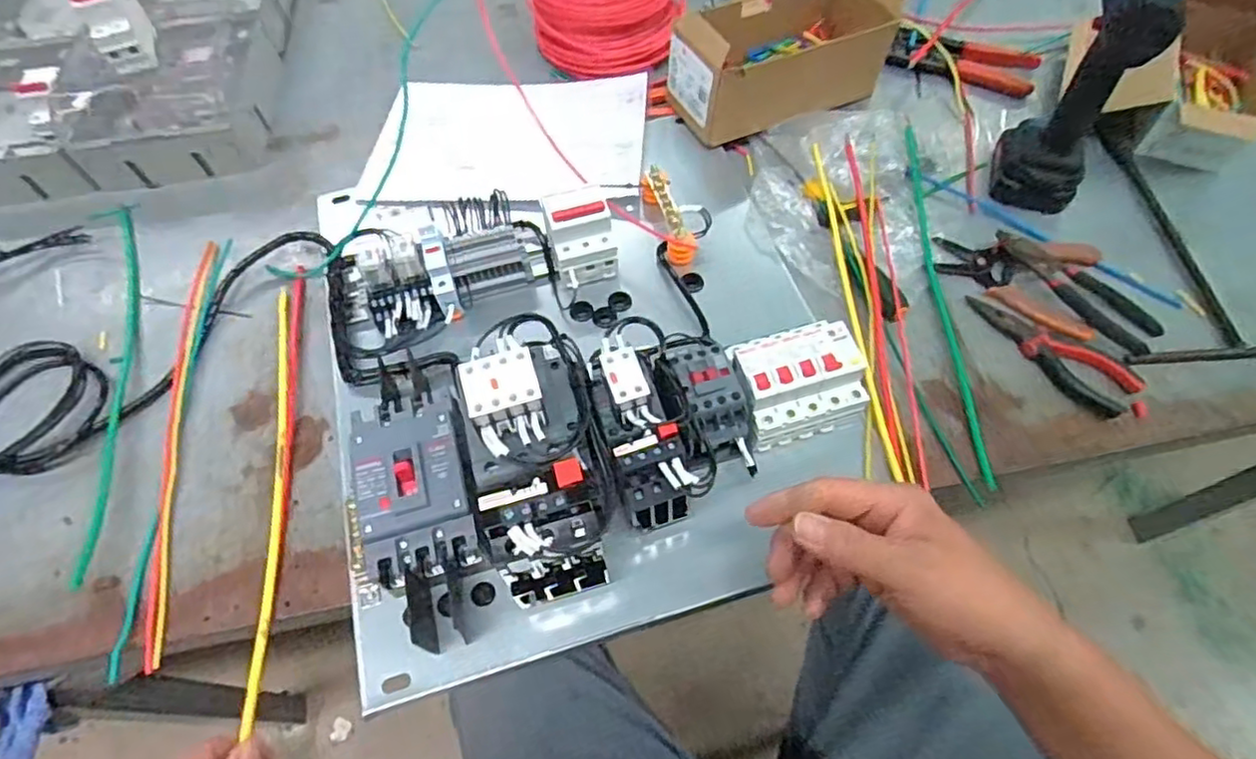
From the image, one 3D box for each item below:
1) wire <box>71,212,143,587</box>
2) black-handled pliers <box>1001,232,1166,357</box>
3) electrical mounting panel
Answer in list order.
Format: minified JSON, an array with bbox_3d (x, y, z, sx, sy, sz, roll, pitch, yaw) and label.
[{"bbox_3d":[-0.466,-0.014,0.605,0.031,0.011,0.405,-15,59,-8],"label":"wire"},{"bbox_3d":[0.406,-0.085,0.602,0.045,0.017,0.152,-39,66,-18],"label":"black-handled pliers"},{"bbox_3d":[-0.047,-0.057,0.536,0.412,0.154,0.455,-16,61,-7],"label":"electrical mounting panel"}]

